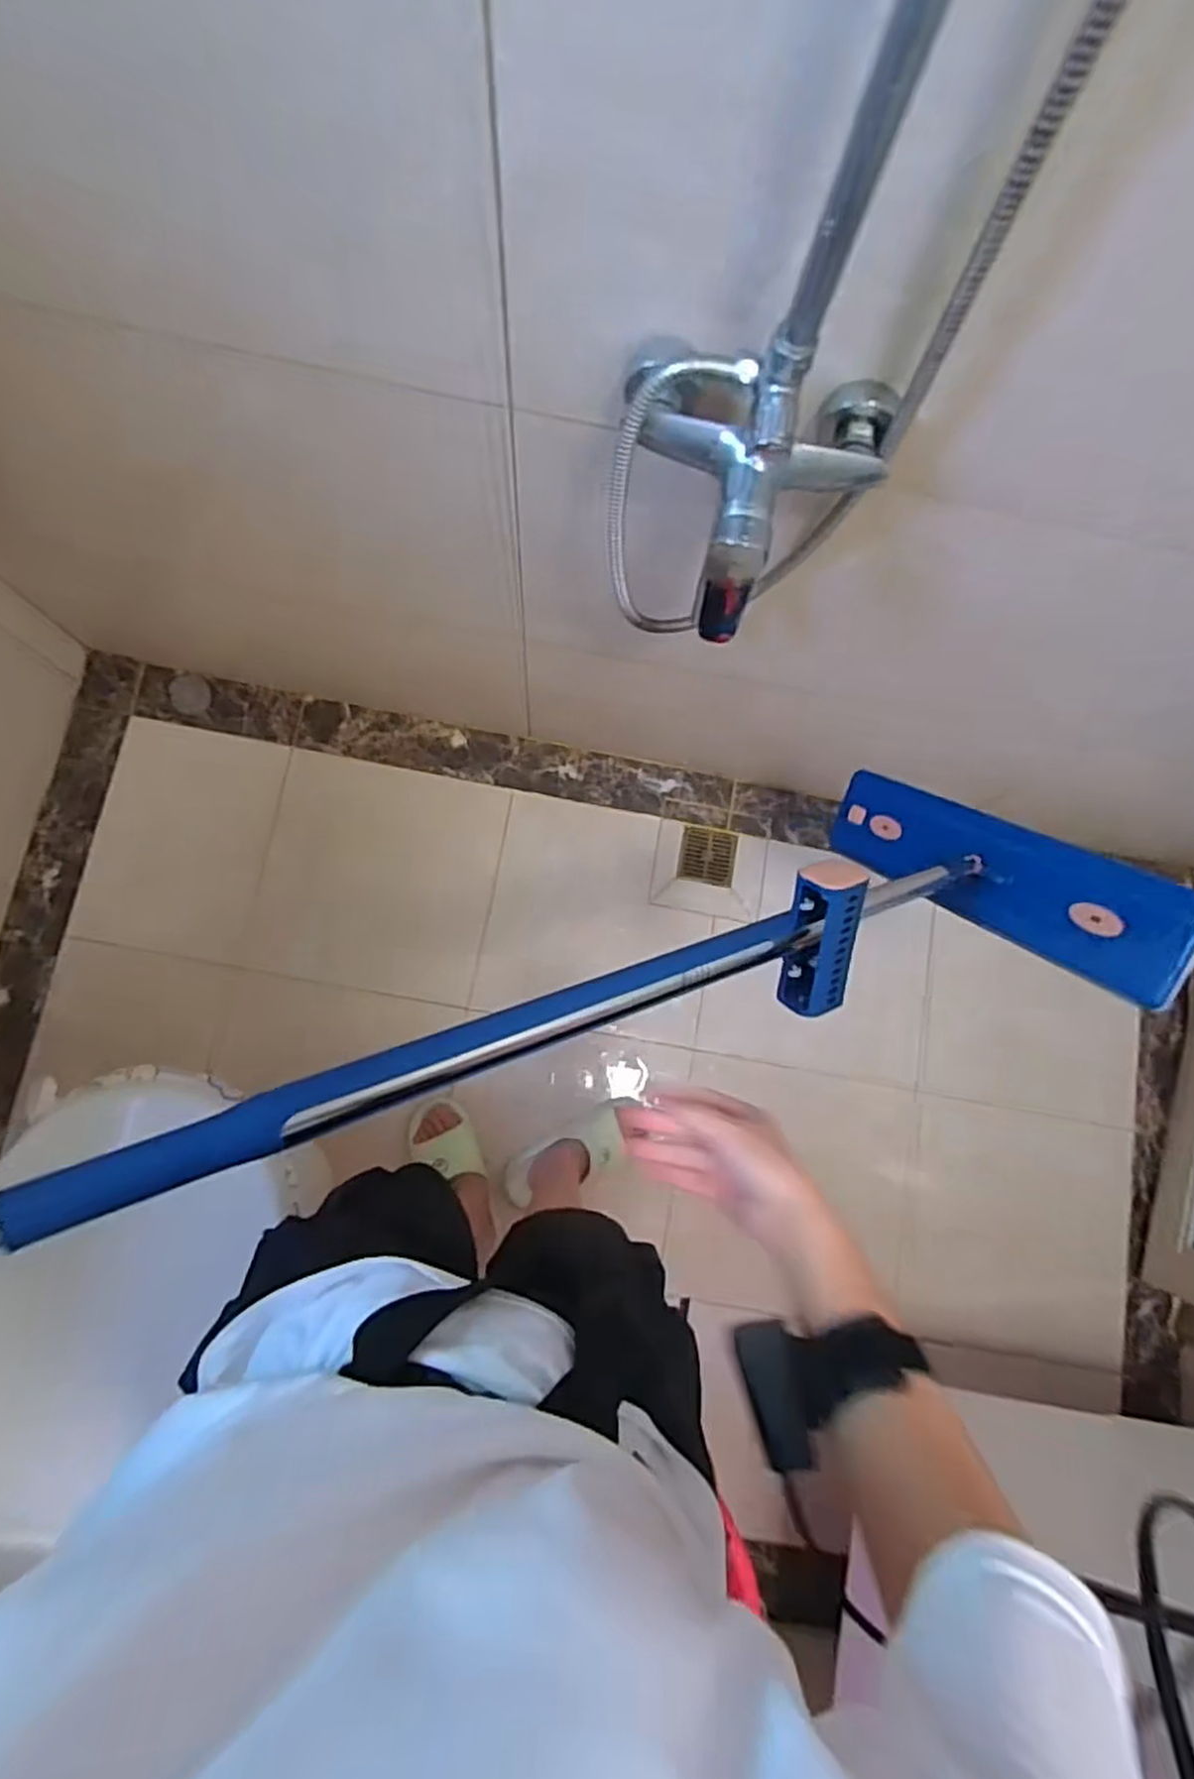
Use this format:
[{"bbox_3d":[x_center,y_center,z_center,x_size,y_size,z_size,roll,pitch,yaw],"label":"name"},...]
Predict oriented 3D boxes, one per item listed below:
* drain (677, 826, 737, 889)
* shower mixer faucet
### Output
[{"bbox_3d":[0.204,-0.060,1.401,0.102,0.011,0.103,11,81,-3],"label":"drain"},{"bbox_3d":[0.108,-0.304,0.566,0.200,0.189,0.169,14,81,-3],"label":"shower mixer faucet"}]

